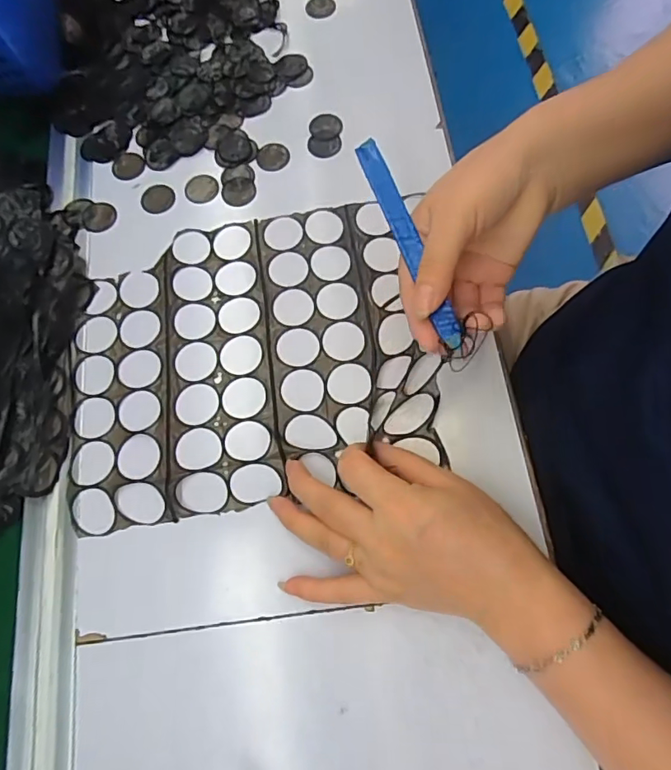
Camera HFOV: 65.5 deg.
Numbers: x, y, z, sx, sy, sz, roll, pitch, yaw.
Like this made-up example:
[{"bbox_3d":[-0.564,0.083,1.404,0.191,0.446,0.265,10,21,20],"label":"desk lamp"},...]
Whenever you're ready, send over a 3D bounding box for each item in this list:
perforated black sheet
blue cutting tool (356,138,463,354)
[{"bbox_3d":[-0.066,-0.025,0.380,0.252,0.004,0.219,-9,71,0],"label":"perforated black sheet"},{"bbox_3d":[0.045,-0.088,0.317,0.014,0.010,0.141,-20,78,-5],"label":"blue cutting tool"}]

